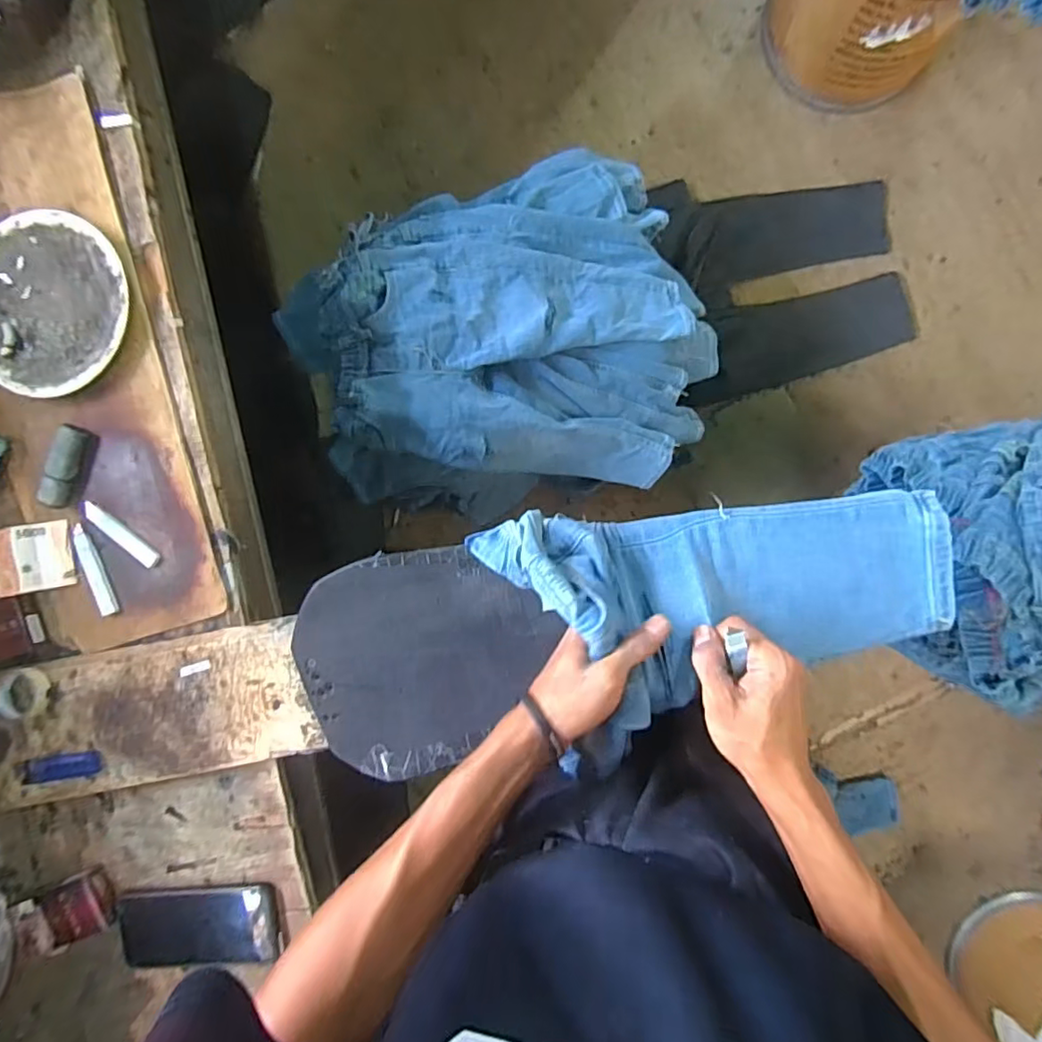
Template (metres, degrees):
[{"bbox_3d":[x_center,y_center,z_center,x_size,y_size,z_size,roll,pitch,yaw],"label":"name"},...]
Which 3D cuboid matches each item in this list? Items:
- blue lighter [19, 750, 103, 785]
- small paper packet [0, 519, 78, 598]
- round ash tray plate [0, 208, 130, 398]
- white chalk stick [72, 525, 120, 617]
[{"bbox_3d":[-0.452,0.241,0.572,0.083,0.015,0.025,-8,92,5],"label":"blue lighter"},{"bbox_3d":[-0.479,0.036,0.577,0.065,0.013,0.066,-9,93,-27],"label":"small paper packet"},{"bbox_3d":[-0.462,-0.211,0.569,0.161,0.017,0.169,0,93,5],"label":"round ash tray plate"},{"bbox_3d":[-0.423,0.048,0.579,0.017,0.013,0.094,-22,91,5],"label":"white chalk stick"}]

